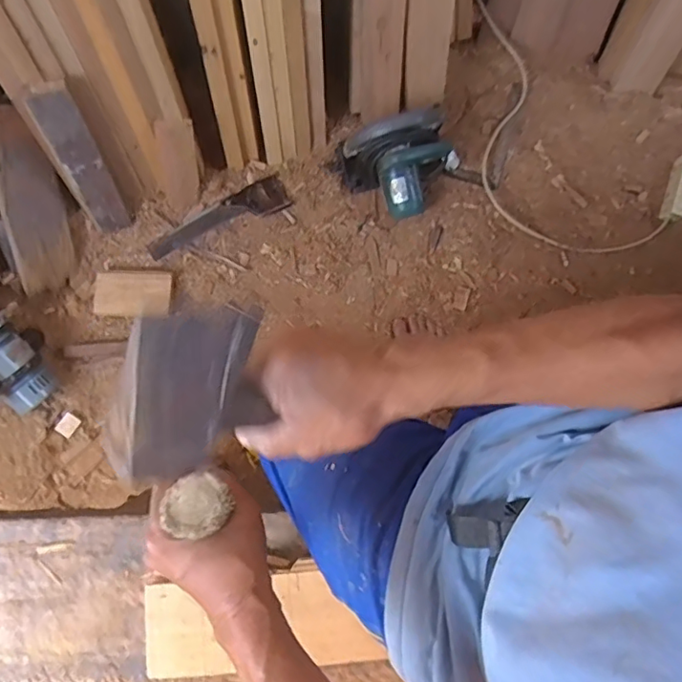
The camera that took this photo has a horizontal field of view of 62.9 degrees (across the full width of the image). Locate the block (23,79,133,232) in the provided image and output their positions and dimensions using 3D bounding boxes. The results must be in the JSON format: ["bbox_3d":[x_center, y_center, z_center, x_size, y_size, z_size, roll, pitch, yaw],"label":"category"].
[{"bbox_3d":[-0.532,-0.363,1.155,0.086,0.364,0.039,-6,59,-2],"label":"block"}]

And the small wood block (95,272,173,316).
[{"bbox_3d":[-0.467,-0.106,1.264,0.165,0.023,0.102,-2,90,-12],"label":"small wood block"}]

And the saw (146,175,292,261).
[{"bbox_3d":[-0.289,-0.283,1.312,0.347,0.049,0.079,-28,81,-6],"label":"saw"}]

